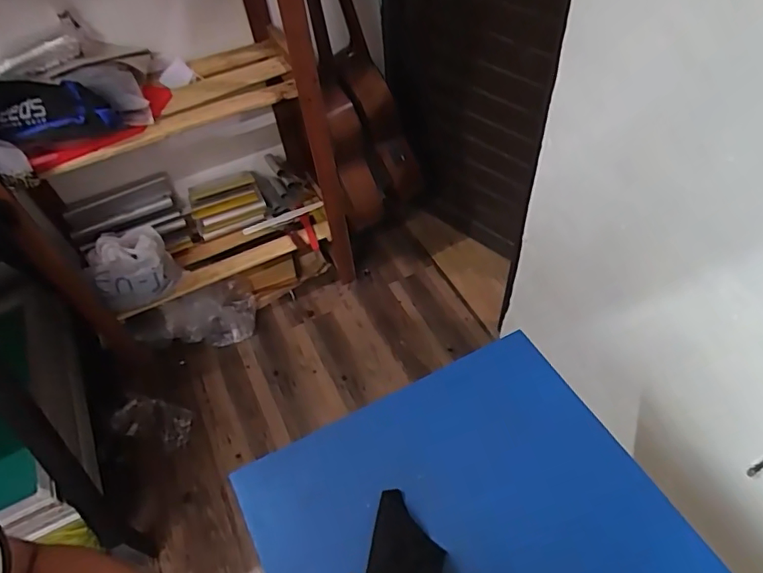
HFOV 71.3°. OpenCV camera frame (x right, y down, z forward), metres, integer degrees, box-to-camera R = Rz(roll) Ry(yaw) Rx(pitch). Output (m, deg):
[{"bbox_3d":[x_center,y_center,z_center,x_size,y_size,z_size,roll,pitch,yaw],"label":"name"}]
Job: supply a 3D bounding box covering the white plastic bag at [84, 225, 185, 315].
[{"bbox_3d":[-0.708,-0.048,1.519,0.215,0.183,0.158,-33,57,-21],"label":"white plastic bag"}]

